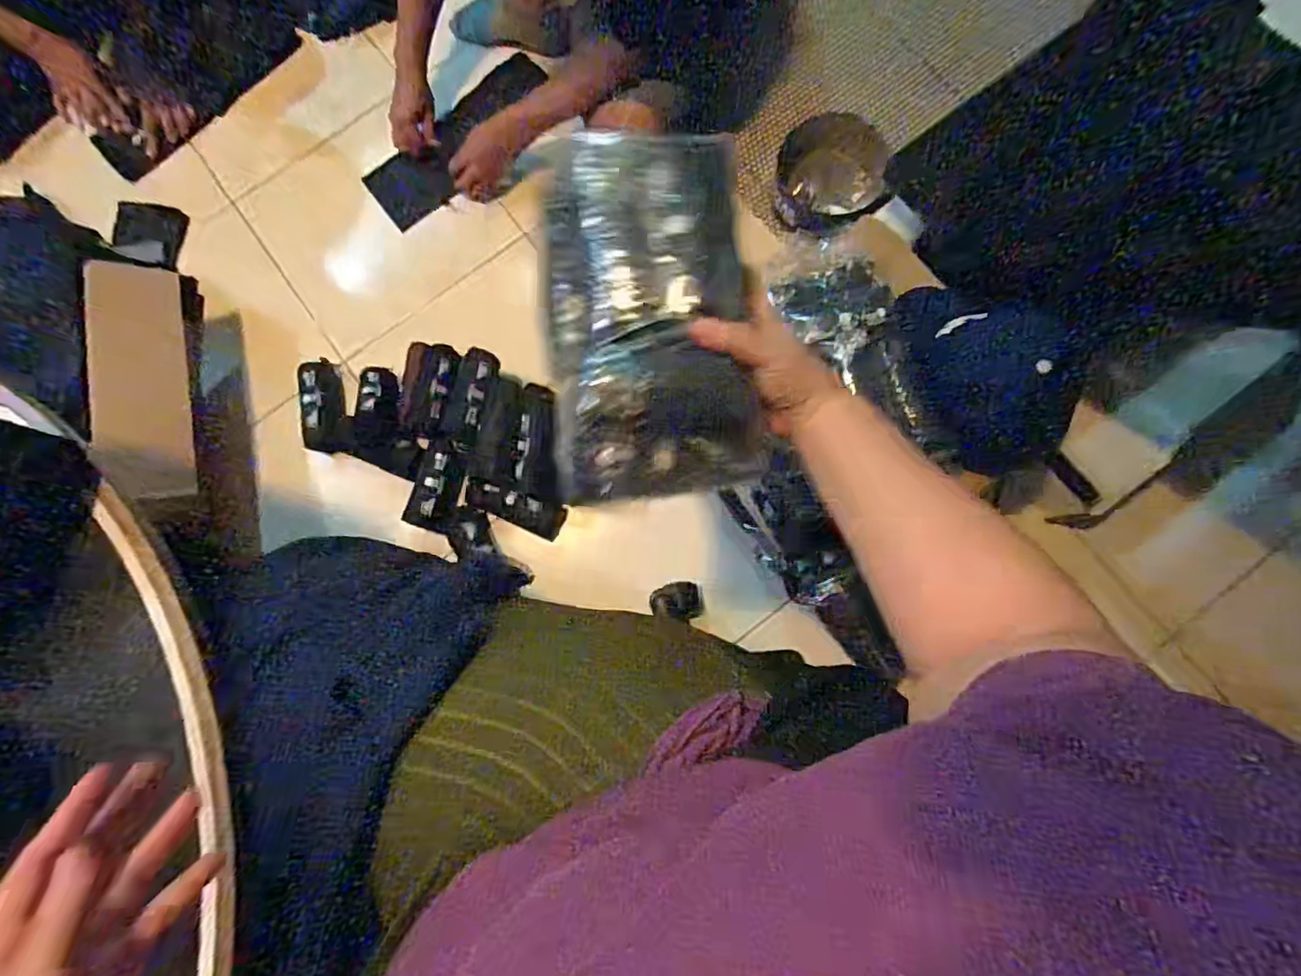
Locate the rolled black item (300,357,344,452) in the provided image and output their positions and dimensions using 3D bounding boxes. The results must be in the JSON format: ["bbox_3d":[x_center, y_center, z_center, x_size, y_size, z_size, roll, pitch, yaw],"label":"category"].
[{"bbox_3d":[-0.543,-0.138,0.986,0.058,0.042,0.154,0,94,2],"label":"rolled black item"}]

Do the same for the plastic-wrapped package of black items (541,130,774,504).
[{"bbox_3d":[-0.004,-0.129,0.434,0.147,0.077,0.256,-7,81,1],"label":"plastic-wrapped package of black items"}]

